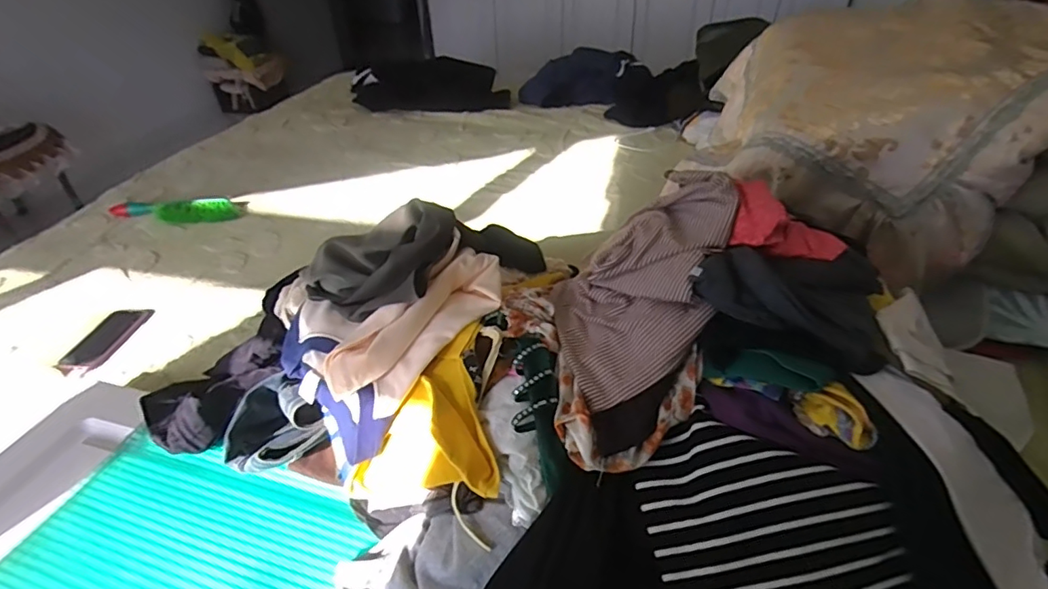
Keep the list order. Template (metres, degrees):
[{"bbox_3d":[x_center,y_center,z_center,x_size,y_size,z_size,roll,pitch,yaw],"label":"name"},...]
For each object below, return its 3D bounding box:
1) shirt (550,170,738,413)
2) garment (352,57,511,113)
[{"bbox_3d":[0.118,-0.022,0.573,0.168,0.139,0.248,15,42,22],"label":"shirt"},{"bbox_3d":[-0.328,-0.694,1.766,0.542,0.140,0.170,2,38,6],"label":"garment"}]

